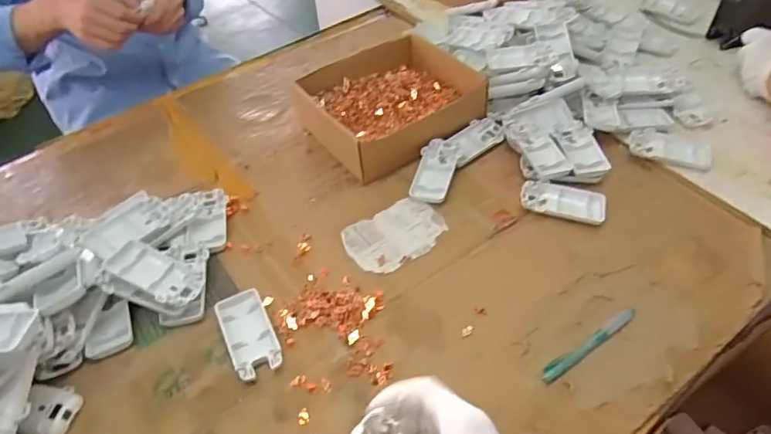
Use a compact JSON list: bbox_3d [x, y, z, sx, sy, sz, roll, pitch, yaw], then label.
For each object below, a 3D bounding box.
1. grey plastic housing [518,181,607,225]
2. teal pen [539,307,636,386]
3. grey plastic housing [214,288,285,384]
[{"bbox_3d":[0.210,-0.018,0.624,0.095,0.014,0.044,12,48,14],"label":"grey plastic housing"},{"bbox_3d":[0.197,0.123,0.509,0.122,0.010,0.016,-27,51,-21],"label":"teal pen"},{"bbox_3d":[-0.135,0.116,0.525,0.046,0.020,0.089,-21,49,-16],"label":"grey plastic housing"}]

